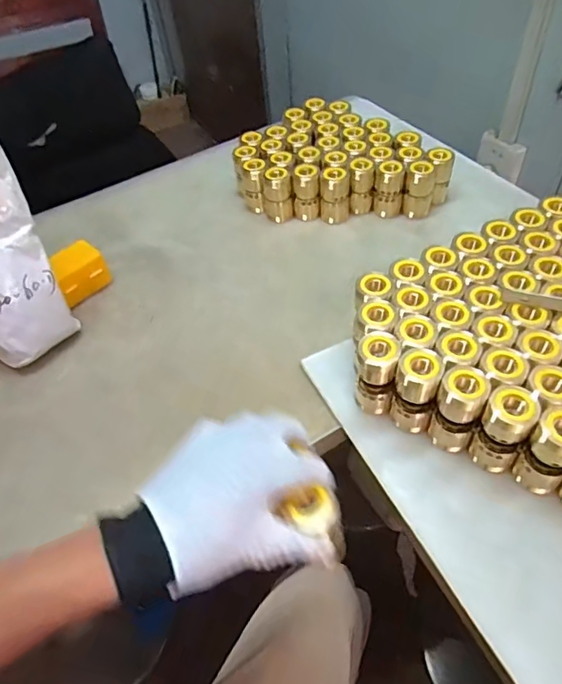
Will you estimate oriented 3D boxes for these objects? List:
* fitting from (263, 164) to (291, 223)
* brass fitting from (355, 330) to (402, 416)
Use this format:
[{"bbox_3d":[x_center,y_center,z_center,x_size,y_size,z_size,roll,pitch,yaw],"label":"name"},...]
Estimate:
[{"bbox_3d":[-0.006,-0.220,0.764,0.041,0.077,0.034,-7,49,0],"label":"fitting"},{"bbox_3d":[0.097,0.034,0.518,0.038,0.099,0.034,7,50,12],"label":"brass fitting"}]

